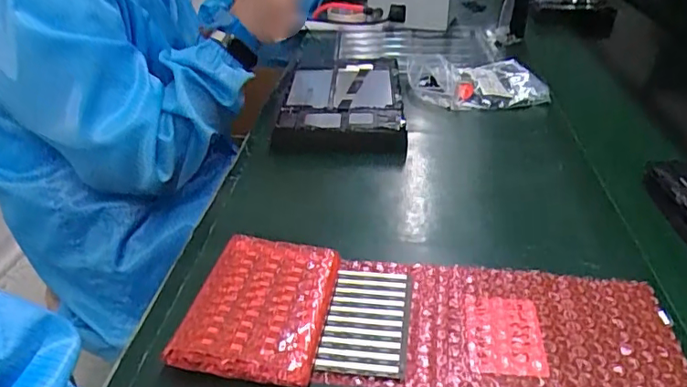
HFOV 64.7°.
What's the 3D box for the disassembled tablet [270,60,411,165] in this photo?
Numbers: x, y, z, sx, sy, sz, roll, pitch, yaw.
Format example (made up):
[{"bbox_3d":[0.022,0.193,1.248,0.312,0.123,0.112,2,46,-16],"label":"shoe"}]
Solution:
[{"bbox_3d":[0.000,-0.129,0.738,0.157,0.032,0.286,-1,32,3],"label":"disassembled tablet"}]

